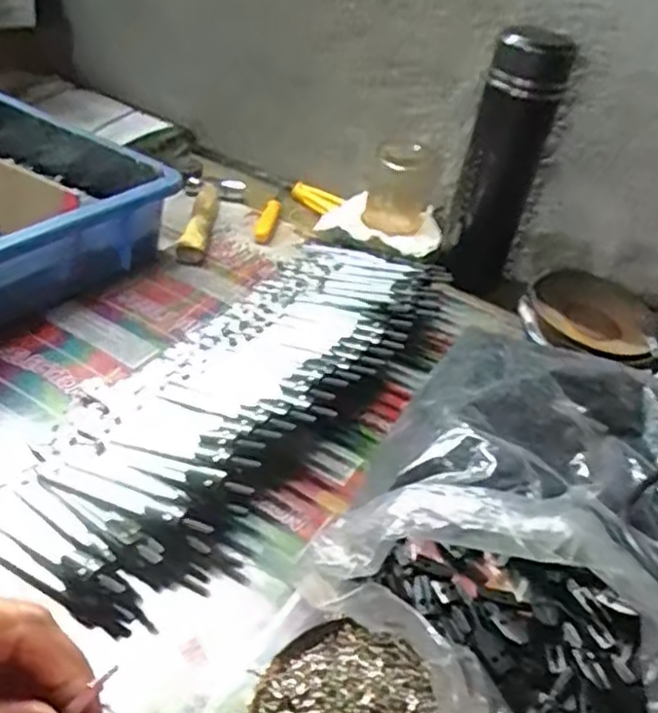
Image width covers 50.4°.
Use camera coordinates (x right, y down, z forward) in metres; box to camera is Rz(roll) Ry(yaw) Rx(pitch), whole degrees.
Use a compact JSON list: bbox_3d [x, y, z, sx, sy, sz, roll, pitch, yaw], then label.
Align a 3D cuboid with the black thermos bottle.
[{"bbox_3d":[0.149,-0.163,0.609,0.064,0.216,0.058,36,43,29],"label":"black thermos bottle"}]

